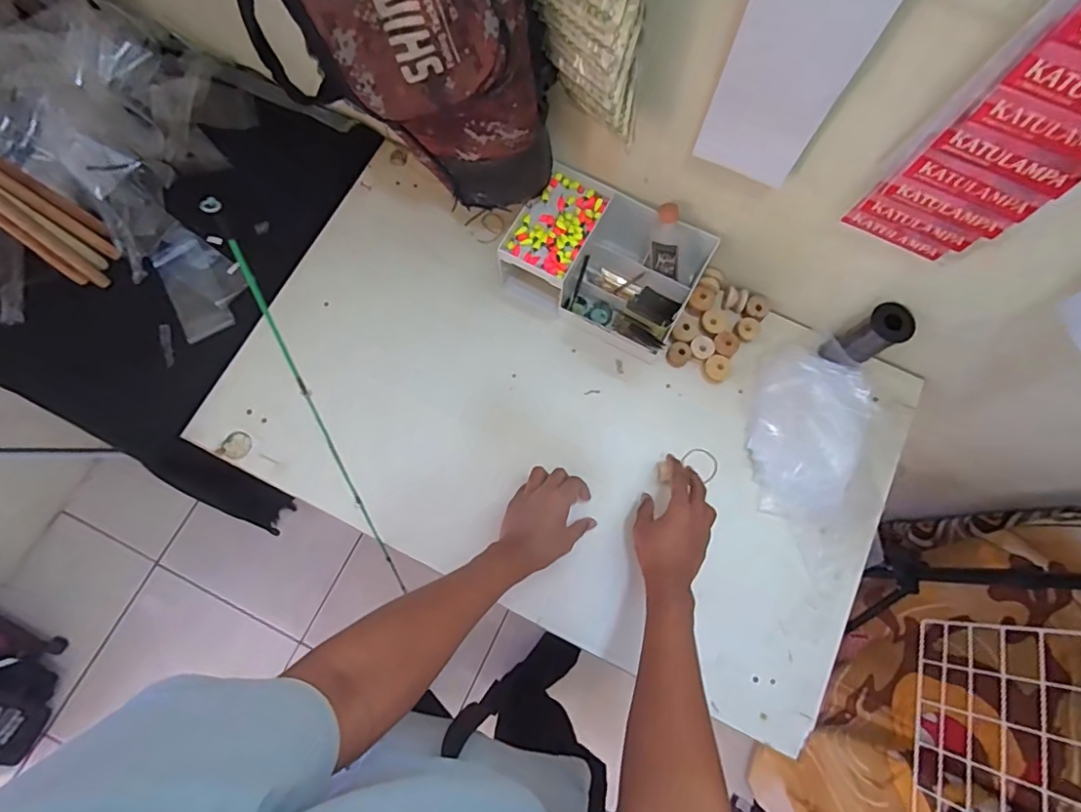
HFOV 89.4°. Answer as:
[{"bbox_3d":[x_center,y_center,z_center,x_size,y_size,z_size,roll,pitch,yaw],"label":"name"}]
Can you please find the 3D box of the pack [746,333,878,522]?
[{"bbox_3d":[0.335,0.024,0.683,0.137,0.035,0.230,25,75,6],"label":"pack"}]

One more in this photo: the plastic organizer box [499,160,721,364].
[{"bbox_3d":[0.080,-0.177,0.701,0.227,0.095,0.162,28,76,6],"label":"plastic organizer box"}]

